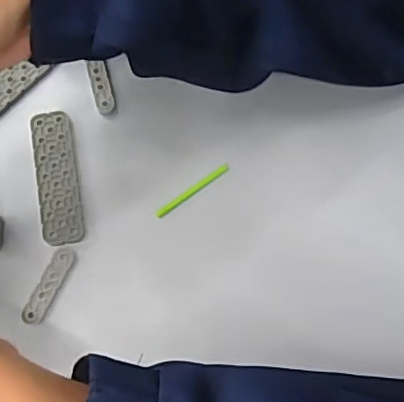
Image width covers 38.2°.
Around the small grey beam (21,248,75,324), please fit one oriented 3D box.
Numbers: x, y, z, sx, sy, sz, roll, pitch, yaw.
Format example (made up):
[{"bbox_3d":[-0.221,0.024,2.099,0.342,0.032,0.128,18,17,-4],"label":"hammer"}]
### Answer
[{"bbox_3d":[-0.091,0.050,0.348,0.011,0.007,0.048,25,73,8],"label":"small grey beam"}]

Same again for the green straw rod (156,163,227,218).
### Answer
[{"bbox_3d":[-0.006,-0.007,0.370,0.055,0.004,0.006,-35,75,-10],"label":"green straw rod"}]

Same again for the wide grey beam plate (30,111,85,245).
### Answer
[{"bbox_3d":[-0.092,-0.016,0.368,0.025,0.008,0.087,-11,72,-3],"label":"wide grey beam plate"}]

